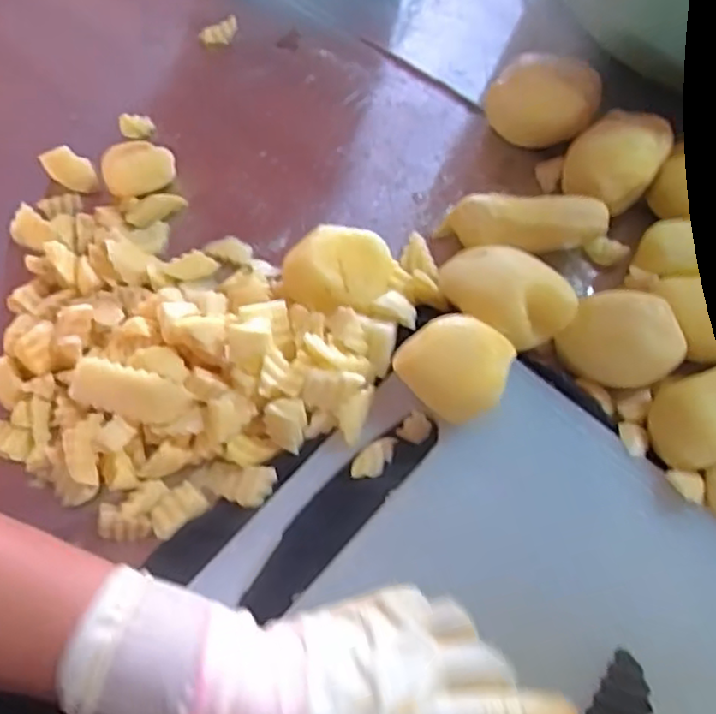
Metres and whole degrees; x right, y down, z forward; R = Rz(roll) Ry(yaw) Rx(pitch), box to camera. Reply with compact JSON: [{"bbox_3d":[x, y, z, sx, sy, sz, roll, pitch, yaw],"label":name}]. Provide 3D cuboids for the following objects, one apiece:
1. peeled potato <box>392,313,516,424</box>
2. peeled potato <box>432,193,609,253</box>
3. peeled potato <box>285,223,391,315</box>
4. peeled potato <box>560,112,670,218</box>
[{"bbox_3d":[0.053,0.008,0.372,0.057,0.046,0.048,34,70,15],"label":"peeled potato"},{"bbox_3d":[0.106,-0.086,0.432,0.100,0.039,0.033,3,66,2],"label":"peeled potato"},{"bbox_3d":[-0.012,-0.054,0.418,0.068,0.034,0.054,-12,66,-4],"label":"peeled potato"},{"bbox_3d":[0.167,-0.129,0.437,0.056,0.053,0.070,27,69,13],"label":"peeled potato"}]

